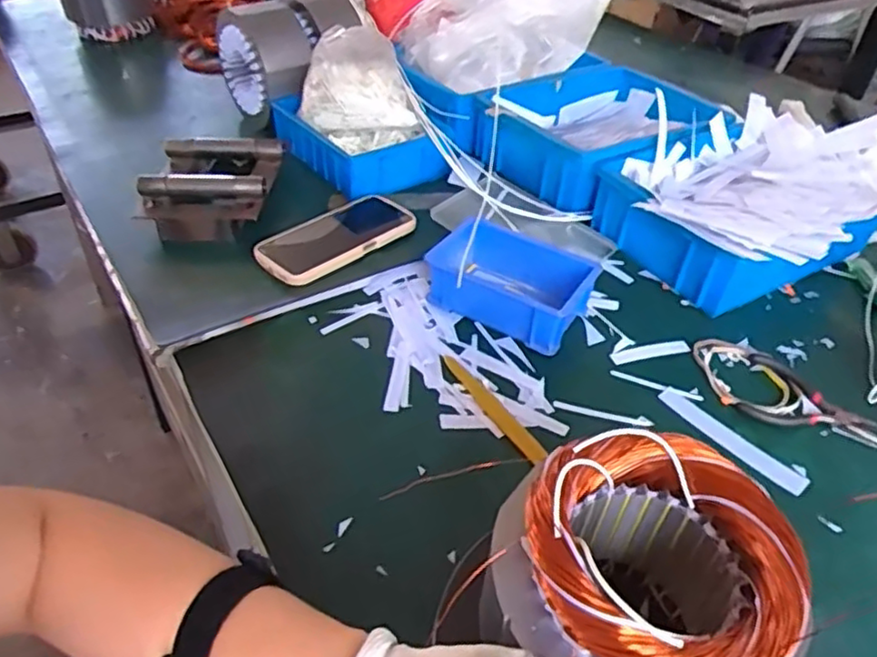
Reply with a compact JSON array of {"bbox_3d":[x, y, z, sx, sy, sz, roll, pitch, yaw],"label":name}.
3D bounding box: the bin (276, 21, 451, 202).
[{"bbox_3d":[-0.099,-0.266,0.801,0.139,0.129,0.194,-21,48,-27],"label":"bin"}]

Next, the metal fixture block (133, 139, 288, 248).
[{"bbox_3d":[-0.254,-0.158,0.739,0.138,0.057,0.162,2,41,-3],"label":"metal fixture block"}]

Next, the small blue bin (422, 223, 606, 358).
[{"bbox_3d":[0.070,-0.047,0.637,0.150,0.053,0.103,25,45,21],"label":"small blue bin"}]

